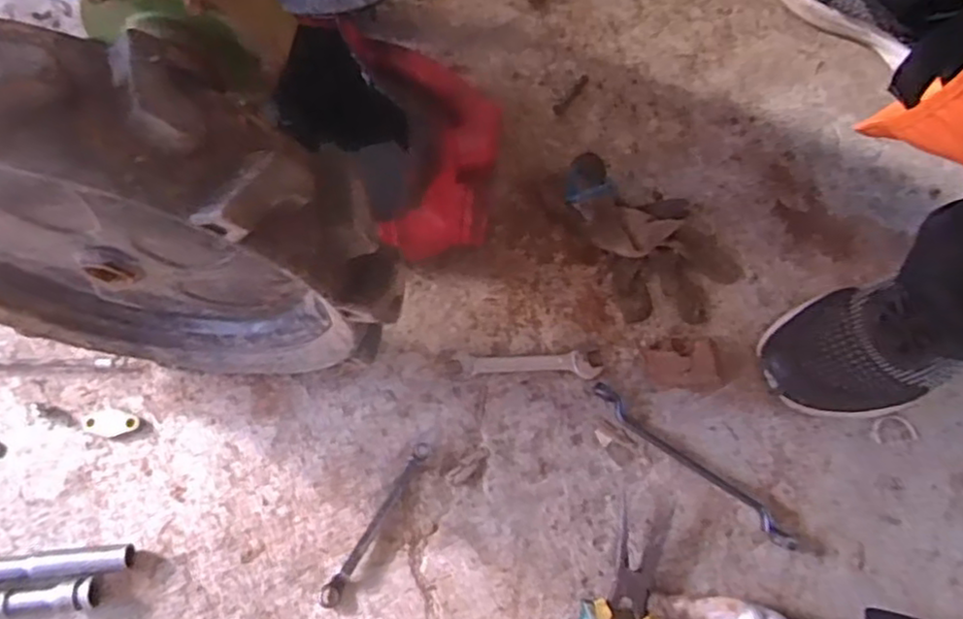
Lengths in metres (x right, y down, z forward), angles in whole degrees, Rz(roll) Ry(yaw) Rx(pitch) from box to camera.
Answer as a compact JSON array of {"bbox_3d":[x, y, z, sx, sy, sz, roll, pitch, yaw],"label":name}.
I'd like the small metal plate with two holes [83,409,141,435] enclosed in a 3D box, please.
[{"bbox_3d":[-0.300,0.092,0.546,0.044,0.008,0.019,3,71,-1],"label":"small metal plate with two holes"}]

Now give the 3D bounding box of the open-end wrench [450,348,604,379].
[{"bbox_3d":[0.038,0.046,0.575,0.124,0.004,0.024,-1,71,-3],"label":"open-end wrench"}]

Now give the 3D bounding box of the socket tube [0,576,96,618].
[{"bbox_3d":[-0.350,0.215,0.491,0.129,0.018,0.020,-5,71,-4],"label":"socket tube"}]

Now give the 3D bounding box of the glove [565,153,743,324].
[{"bbox_3d":[0.152,-0.075,0.614,0.116,0.031,0.179,-25,73,-11],"label":"glove"}]

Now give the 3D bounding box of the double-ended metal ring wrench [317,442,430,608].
[{"bbox_3d":[-0.082,0.165,0.524,0.015,0.011,0.139,31,72,8],"label":"double-ended metal ring wrench"}]

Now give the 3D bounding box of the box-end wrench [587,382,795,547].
[{"bbox_3d":[0.171,0.125,0.547,0.195,0.017,0.017,39,74,11],"label":"box-end wrench"}]

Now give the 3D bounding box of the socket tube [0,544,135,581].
[{"bbox_3d":[-0.327,0.191,0.500,0.130,0.016,0.020,-4,71,-4],"label":"socket tube"}]

